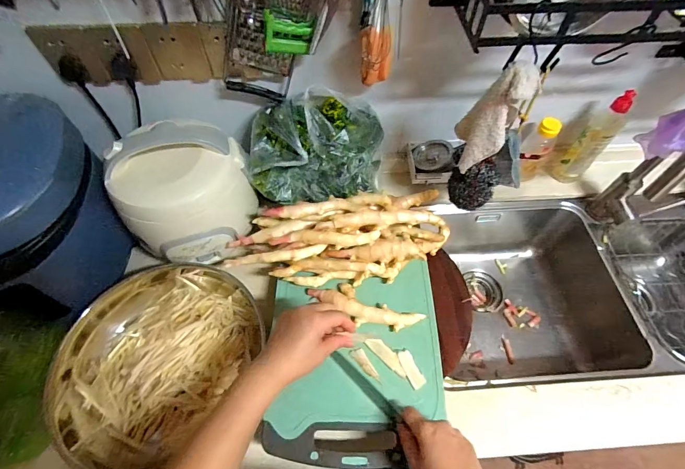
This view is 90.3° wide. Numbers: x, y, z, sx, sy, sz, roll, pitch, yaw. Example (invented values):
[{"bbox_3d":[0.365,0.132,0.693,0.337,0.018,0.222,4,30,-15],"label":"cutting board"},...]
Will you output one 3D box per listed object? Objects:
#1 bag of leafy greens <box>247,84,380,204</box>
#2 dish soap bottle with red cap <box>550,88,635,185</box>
[{"bbox_3d":[-0.044,-0.157,0.668,0.257,0.165,0.160,-4,58,-3],"label":"bag of leafy greens"},{"bbox_3d":[0.527,-0.200,0.732,0.047,0.212,0.072,-32,64,-19],"label":"dish soap bottle with red cap"}]

